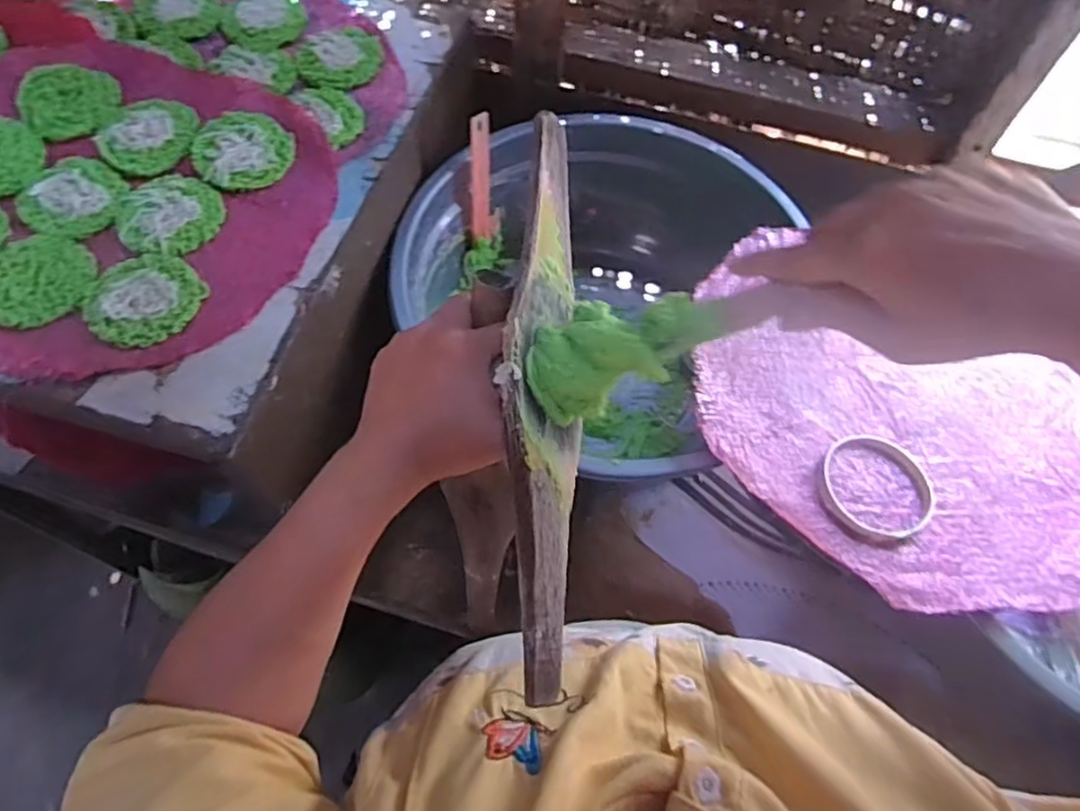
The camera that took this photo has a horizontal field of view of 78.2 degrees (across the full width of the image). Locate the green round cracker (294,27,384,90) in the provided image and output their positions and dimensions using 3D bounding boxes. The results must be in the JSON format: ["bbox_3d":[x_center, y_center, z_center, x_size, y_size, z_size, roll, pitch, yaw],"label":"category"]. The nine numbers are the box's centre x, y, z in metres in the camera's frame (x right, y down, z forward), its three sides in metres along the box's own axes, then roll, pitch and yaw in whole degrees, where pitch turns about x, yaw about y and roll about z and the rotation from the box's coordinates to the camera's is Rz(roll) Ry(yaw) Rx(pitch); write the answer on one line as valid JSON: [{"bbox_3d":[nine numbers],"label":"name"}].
[{"bbox_3d":[-0.194,-0.338,0.646,0.081,0.006,0.082,2,62,-3],"label":"green round cracker"}]

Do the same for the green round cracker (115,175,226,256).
[{"bbox_3d":[-0.304,-0.156,0.542,0.080,0.004,0.078,2,62,-3],"label":"green round cracker"}]

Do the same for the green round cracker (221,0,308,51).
[{"bbox_3d":[-0.275,-0.385,0.663,0.078,0.005,0.088,-10,64,-9],"label":"green round cracker"}]

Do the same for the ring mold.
[{"bbox_3d":[0.269,0.065,0.534,0.095,0.009,0.089,2,62,-3],"label":"ring mold"}]

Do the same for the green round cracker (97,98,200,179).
[{"bbox_3d":[-0.333,-0.233,0.571,0.071,0.013,0.077,2,62,-3],"label":"green round cracker"}]

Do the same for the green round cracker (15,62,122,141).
[{"bbox_3d":[-0.411,-0.270,0.580,0.076,0.016,0.072,2,62,-3],"label":"green round cracker"}]

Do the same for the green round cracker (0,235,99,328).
[{"bbox_3d":[-0.385,-0.097,0.507,0.080,0.005,0.084,-30,68,-18],"label":"green round cracker"}]

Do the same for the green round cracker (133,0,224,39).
[{"bbox_3d":[-0.358,-0.393,0.657,0.077,0.006,0.082,2,62,-3],"label":"green round cracker"}]

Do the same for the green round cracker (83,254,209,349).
[{"bbox_3d":[-0.301,-0.082,0.506,0.080,0.009,0.079,-38,71,-21],"label":"green round cracker"}]

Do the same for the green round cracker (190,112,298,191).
[{"bbox_3d":[-0.256,-0.225,0.576,0.080,0.009,0.081,2,62,-3],"label":"green round cracker"}]

